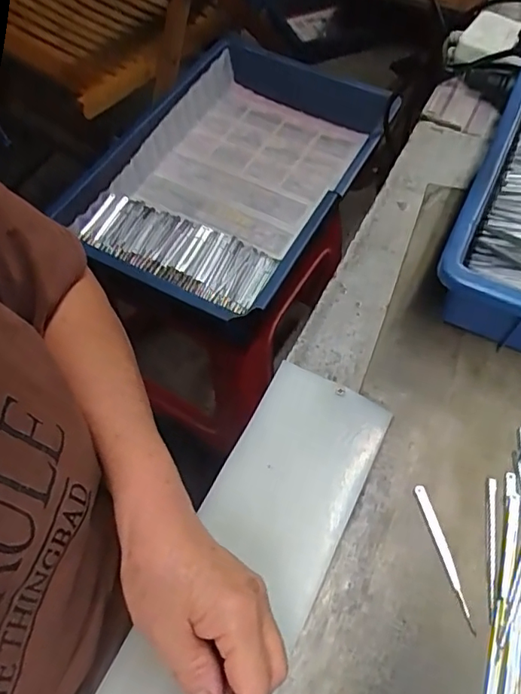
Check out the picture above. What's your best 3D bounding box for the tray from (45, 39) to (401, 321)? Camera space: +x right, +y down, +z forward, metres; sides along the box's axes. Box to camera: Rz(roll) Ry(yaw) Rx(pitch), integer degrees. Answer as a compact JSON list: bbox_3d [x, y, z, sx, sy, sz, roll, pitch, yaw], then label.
[{"bbox_3d":[-0.037,-0.216,0.707,0.279,0.090,0.402,27,65,16],"label":"tray"}]

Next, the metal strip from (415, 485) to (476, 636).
[{"bbox_3d":[0.125,0.139,0.360,0.008,0.004,0.093,-19,65,4],"label":"metal strip"}]

